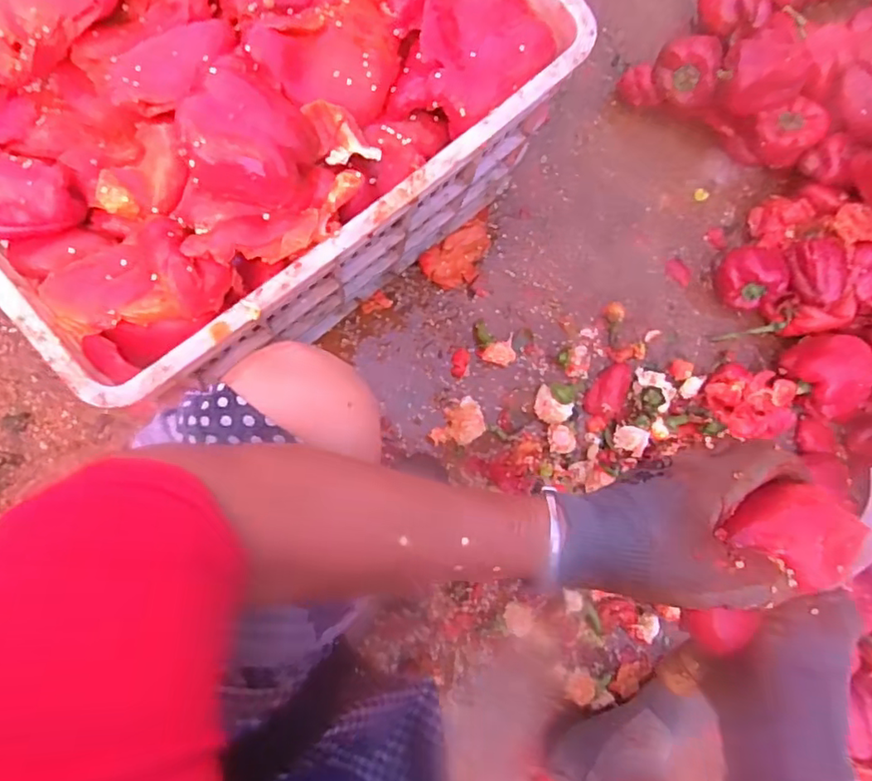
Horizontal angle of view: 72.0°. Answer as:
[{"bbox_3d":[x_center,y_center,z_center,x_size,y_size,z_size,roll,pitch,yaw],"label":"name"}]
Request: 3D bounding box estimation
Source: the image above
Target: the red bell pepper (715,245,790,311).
[{"bbox_3d":[0.410,-0.148,0.784,0.076,0.082,0.080,-12,88,-7],"label":"red bell pepper"}]

